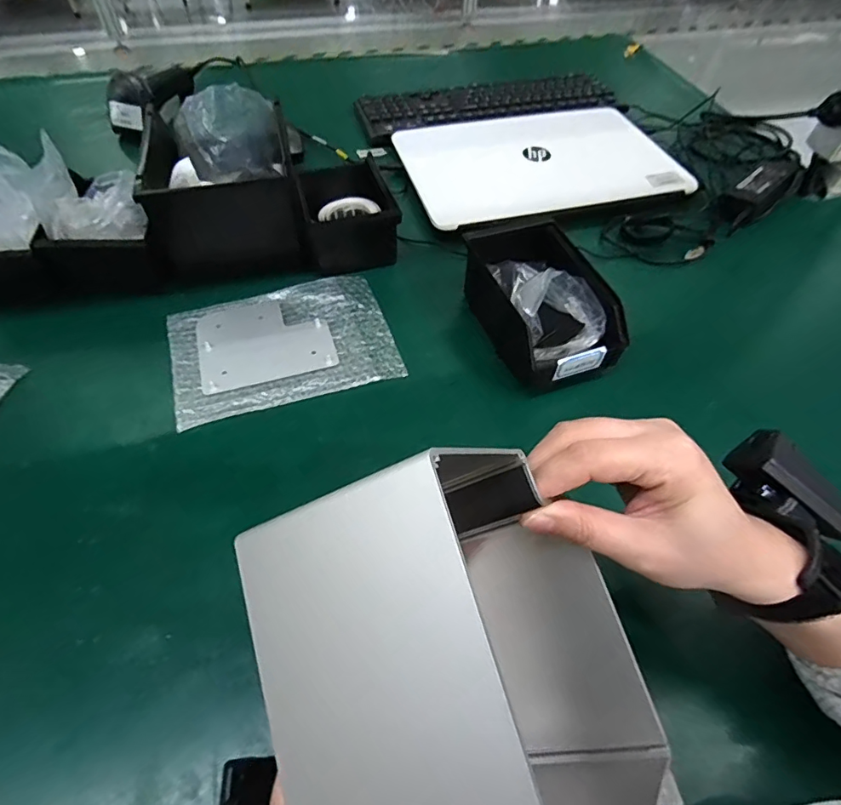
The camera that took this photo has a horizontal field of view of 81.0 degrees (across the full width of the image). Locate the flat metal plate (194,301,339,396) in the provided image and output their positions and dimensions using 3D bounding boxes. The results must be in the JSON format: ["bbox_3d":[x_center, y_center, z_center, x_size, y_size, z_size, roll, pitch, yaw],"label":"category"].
[{"bbox_3d":[-0.164,-0.066,0.518,0.134,0.004,0.112,-15,58,-12],"label":"flat metal plate"}]

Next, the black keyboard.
[{"bbox_3d":[0.109,-0.494,0.802,0.410,0.019,0.126,-14,56,-13],"label":"black keyboard"}]

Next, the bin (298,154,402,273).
[{"bbox_3d":[-0.085,-0.222,0.585,0.104,0.069,0.125,-12,56,-9],"label":"bin"}]

